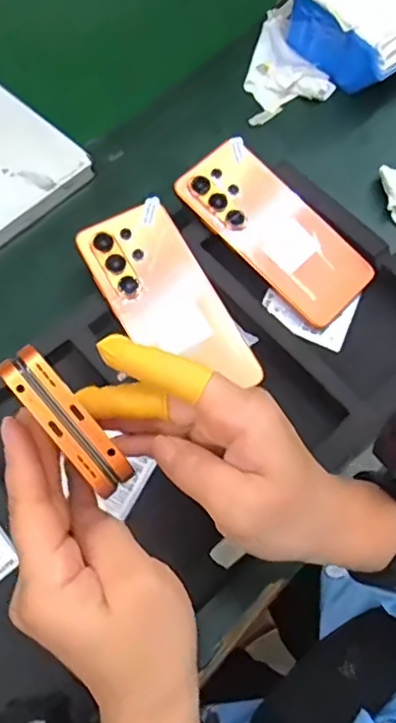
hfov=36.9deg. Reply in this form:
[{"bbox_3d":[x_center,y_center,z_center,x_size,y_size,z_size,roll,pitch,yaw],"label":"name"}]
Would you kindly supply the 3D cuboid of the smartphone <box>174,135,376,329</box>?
[{"bbox_3d":[0.065,-0.108,0.492,0.168,0.014,0.078,45,69,5],"label":"smartphone"}]

